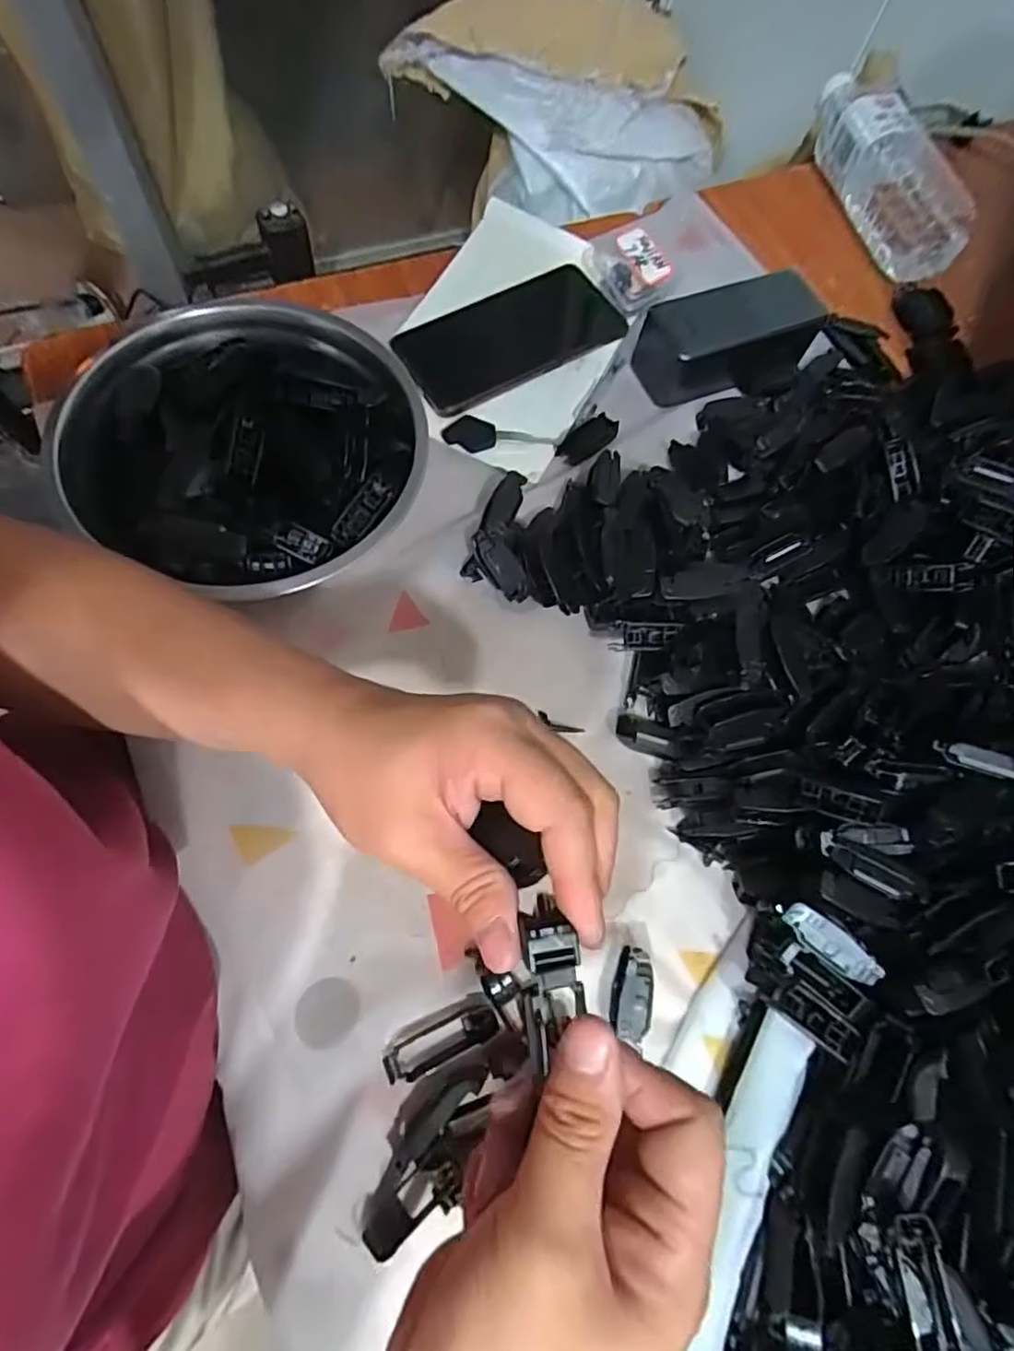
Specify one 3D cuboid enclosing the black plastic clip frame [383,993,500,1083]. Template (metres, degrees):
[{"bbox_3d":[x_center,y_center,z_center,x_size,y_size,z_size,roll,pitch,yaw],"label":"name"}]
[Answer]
[{"bbox_3d":[-0.033,0.180,0.310,0.058,0.004,0.023,-22,73,-13],"label":"black plastic clip frame"}]

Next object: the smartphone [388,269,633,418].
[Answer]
[{"bbox_3d":[0.008,-0.252,0.463,0.169,0.015,0.075,-30,75,-15],"label":"smartphone"}]

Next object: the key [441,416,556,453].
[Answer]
[{"bbox_3d":[-0.006,-0.164,0.433,0.075,0.006,0.025,12,69,-1],"label":"key"}]

